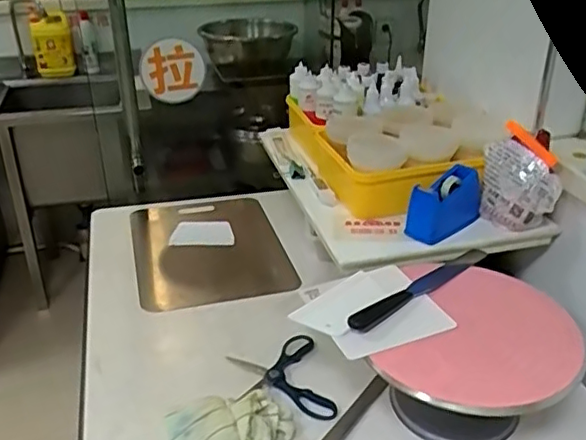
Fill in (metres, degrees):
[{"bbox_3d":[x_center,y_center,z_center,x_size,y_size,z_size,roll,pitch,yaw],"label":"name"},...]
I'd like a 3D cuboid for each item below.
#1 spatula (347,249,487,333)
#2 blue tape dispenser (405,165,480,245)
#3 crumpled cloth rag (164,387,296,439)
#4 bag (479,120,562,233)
[{"bbox_3d":[0.194,0.088,0.885,0.310,0.016,0.034,-24,37,-36],"label":"spatula"},{"bbox_3d":[0.254,-0.025,1.008,0.136,0.093,0.060,-26,38,-37],"label":"blue tape dispenser"},{"bbox_3d":[-0.078,0.282,0.810,0.162,0.042,0.120,-13,32,-21],"label":"crumpled cloth rag"},{"bbox_3d":[0.380,-0.071,1.016,0.122,0.133,0.109,10,31,18],"label":"bag"}]

